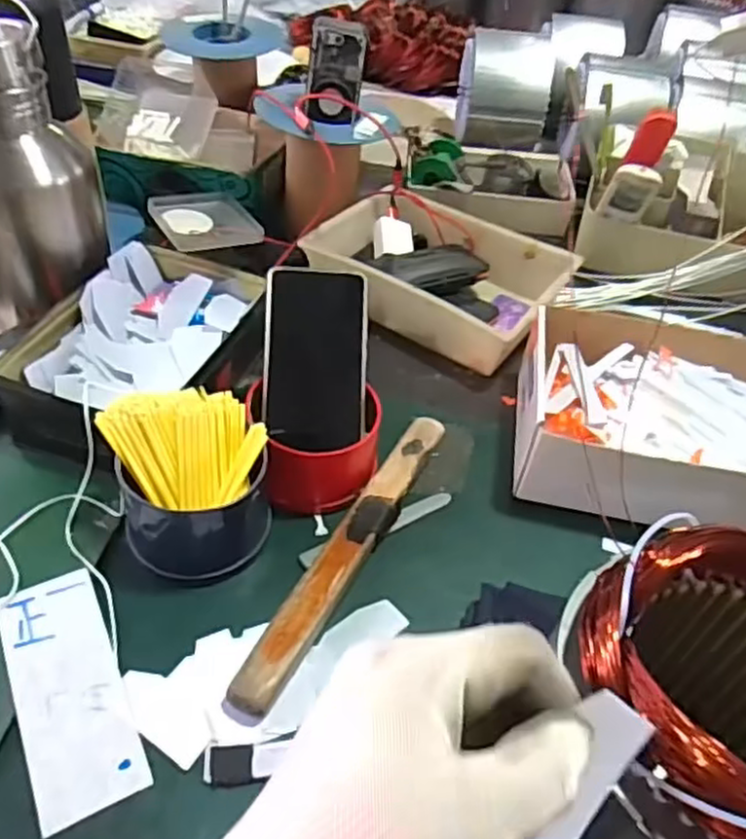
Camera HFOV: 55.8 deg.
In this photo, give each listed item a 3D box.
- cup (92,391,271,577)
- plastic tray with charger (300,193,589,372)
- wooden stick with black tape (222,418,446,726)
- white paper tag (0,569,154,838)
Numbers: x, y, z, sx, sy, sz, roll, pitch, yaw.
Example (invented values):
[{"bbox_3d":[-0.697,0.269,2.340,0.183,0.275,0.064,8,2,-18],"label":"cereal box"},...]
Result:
[{"bbox_3d":[-0.122,0.041,0.479,0.099,0.087,0.095,3,45,-3],"label":"cup"},{"bbox_3d":[0.065,-0.150,0.729,0.246,0.059,0.175,26,49,19],"label":"plastic tray with charger"},{"bbox_3d":[-0.013,0.085,0.495,0.030,0.021,0.275,23,48,16],"label":"wooden stick with black tape"},{"bbox_3d":[-0.182,0.158,0.419,0.059,0.004,0.150,-18,50,-22],"label":"white paper tag"}]

